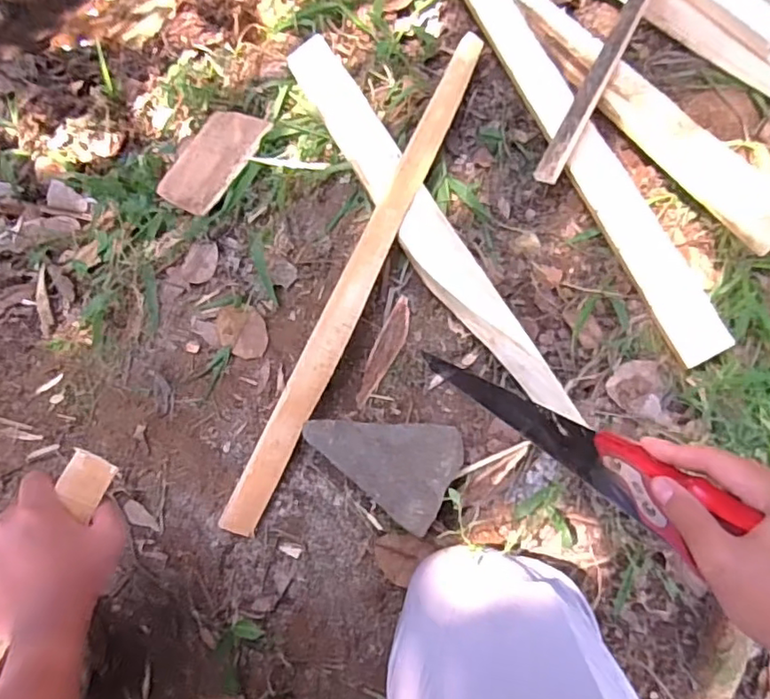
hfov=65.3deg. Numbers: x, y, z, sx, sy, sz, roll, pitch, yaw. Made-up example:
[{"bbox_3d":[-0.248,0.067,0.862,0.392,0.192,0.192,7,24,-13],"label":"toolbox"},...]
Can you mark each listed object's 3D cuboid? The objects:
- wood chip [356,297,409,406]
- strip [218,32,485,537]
[{"bbox_3d":[0.000,0.003,0.767,0.031,0.006,0.149,22,76,11],"label":"wood chip"},{"bbox_3d":[-0.027,-0.105,0.756,0.042,0.017,0.695,23,79,12],"label":"strip"}]

